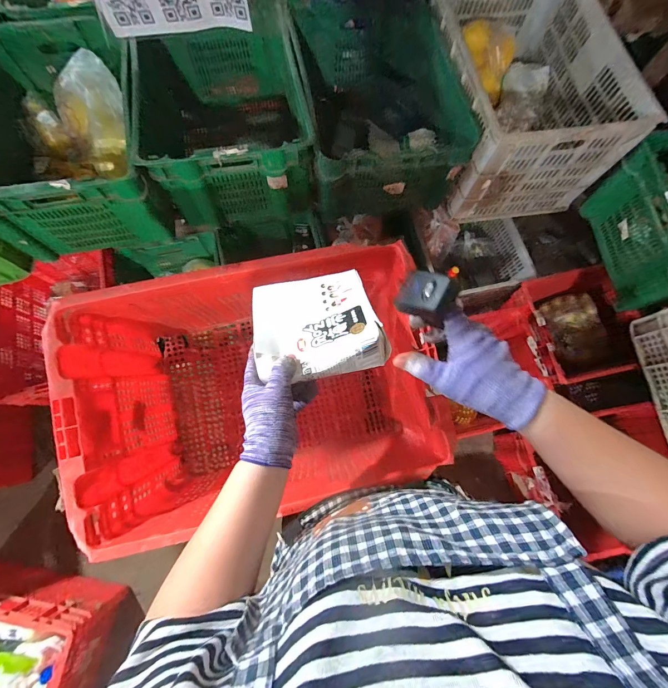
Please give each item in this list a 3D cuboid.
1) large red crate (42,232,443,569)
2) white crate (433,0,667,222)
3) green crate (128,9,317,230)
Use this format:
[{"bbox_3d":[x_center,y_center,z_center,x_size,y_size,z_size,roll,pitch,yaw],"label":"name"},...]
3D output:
[{"bbox_3d":[-0.136,0.094,0.649,0.577,0.353,0.398,-13,76,-4],"label":"large red crate"},{"bbox_3d":[0.491,-0.730,0.929,0.403,0.290,0.642,-10,76,-3],"label":"white crate"},{"bbox_3d":[-0.305,-0.627,0.924,0.433,0.328,0.543,-12,76,-4],"label":"green crate"}]

